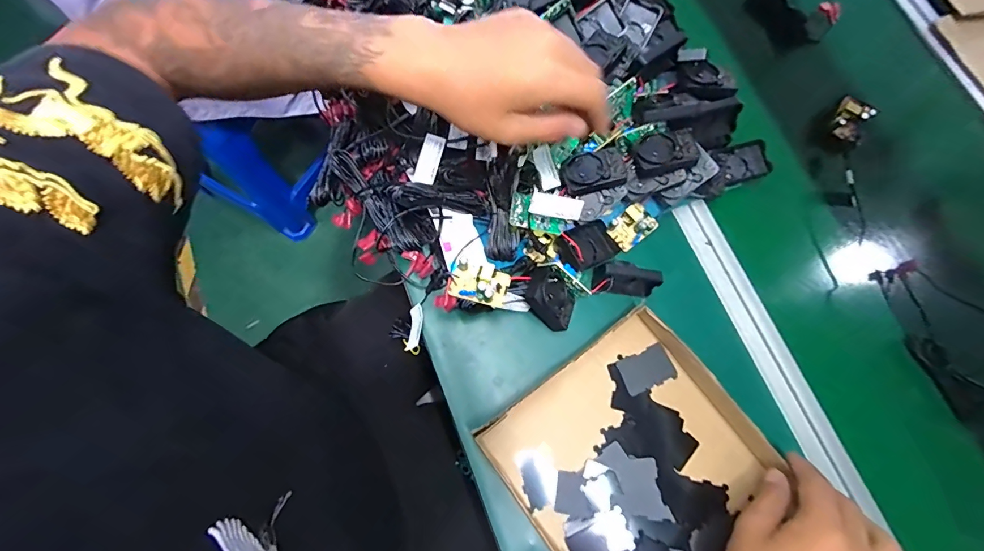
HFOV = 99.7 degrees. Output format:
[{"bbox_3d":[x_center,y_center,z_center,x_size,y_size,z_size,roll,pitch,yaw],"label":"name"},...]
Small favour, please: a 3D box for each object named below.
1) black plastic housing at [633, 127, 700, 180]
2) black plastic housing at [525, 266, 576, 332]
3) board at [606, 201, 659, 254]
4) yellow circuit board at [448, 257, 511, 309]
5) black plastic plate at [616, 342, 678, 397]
[{"bbox_3d":[0.172,-0.123,0.413,0.059,0.020,0.040,-13,67,4],"label":"black plastic housing"},{"bbox_3d":[0.057,0.023,0.394,0.021,0.062,0.043,-1,56,45],"label":"black plastic housing"},{"bbox_3d":[0.148,-0.053,0.436,0.048,0.012,0.035,-37,80,-12],"label":"board"},{"bbox_3d":[-0.011,0.006,0.375,0.052,0.017,0.035,15,75,0],"label":"yellow circuit board"},{"bbox_3d":[0.149,0.092,0.403,0.052,0.004,0.035,-22,78,-9],"label":"black plastic plate"}]

